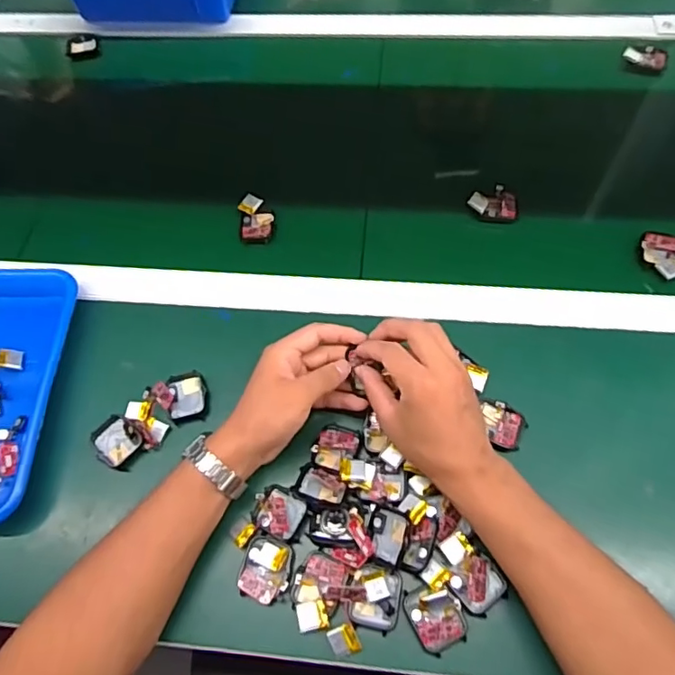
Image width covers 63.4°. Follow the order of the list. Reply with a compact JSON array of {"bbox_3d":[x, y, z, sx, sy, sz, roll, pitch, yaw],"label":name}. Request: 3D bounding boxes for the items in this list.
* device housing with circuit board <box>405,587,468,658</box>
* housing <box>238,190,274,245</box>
[{"bbox_3d":[0.075,0.211,0.413,0.038,0.019,0.046,-28,64,-11],"label":"device housing with circuit board"},{"bbox_3d":[-0.090,-0.133,0.605,0.037,0.014,0.062,-7,62,0],"label":"housing"}]

